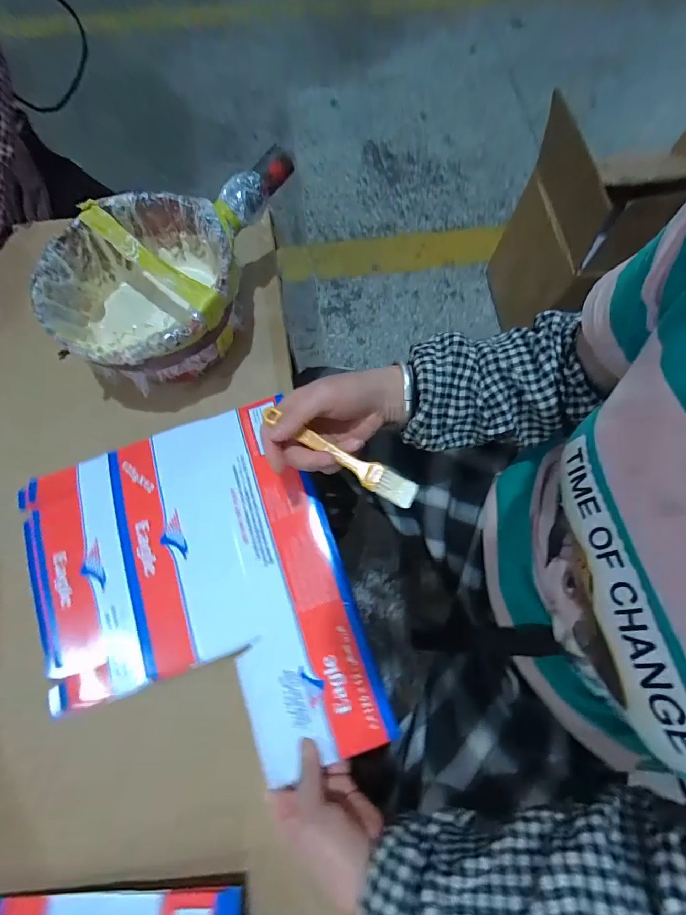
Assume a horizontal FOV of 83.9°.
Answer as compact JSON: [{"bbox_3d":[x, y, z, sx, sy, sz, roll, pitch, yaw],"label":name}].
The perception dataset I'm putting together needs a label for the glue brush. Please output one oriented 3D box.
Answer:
[{"bbox_3d":[-0.005,-0.003,0.310,0.141,0.008,0.021,30,75,9],"label":"glue brush"}]

